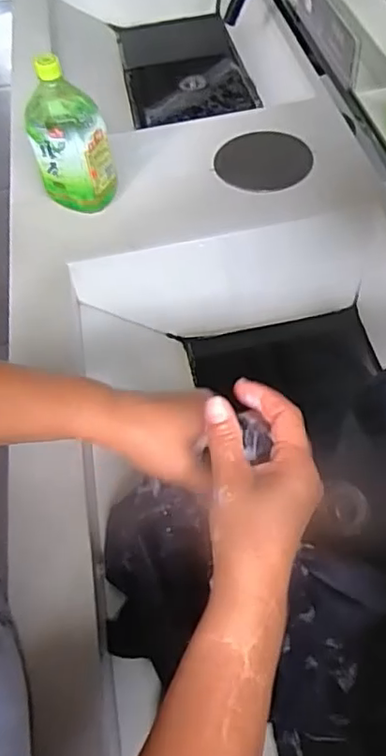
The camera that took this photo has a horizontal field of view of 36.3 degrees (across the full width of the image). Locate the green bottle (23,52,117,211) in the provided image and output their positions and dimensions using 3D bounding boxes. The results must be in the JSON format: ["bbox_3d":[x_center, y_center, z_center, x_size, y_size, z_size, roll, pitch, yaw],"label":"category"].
[{"bbox_3d":[-0.162,-0.313,0.762,0.094,0.189,0.081,-19,55,-9],"label":"green bottle"}]

